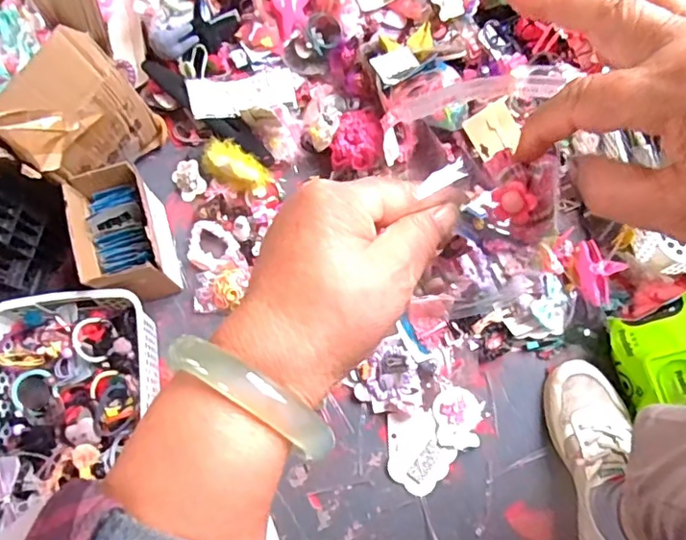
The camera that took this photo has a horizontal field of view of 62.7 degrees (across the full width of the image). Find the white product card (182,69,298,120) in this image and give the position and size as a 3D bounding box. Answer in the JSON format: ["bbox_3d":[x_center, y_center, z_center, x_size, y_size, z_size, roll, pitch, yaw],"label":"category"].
[{"bbox_3d":[-0.143,-0.252,0.808,0.149,0.011,0.069,-9,71,-8],"label":"white product card"}]

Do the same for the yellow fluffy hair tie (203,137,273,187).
[{"bbox_3d":[-0.149,-0.148,0.784,0.095,0.038,0.050,27,77,9],"label":"yellow fluffy hair tie"}]

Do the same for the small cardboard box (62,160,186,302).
[{"bbox_3d":[-0.275,-0.039,0.723,0.095,0.116,0.156,-20,74,-3],"label":"small cardboard box"}]

